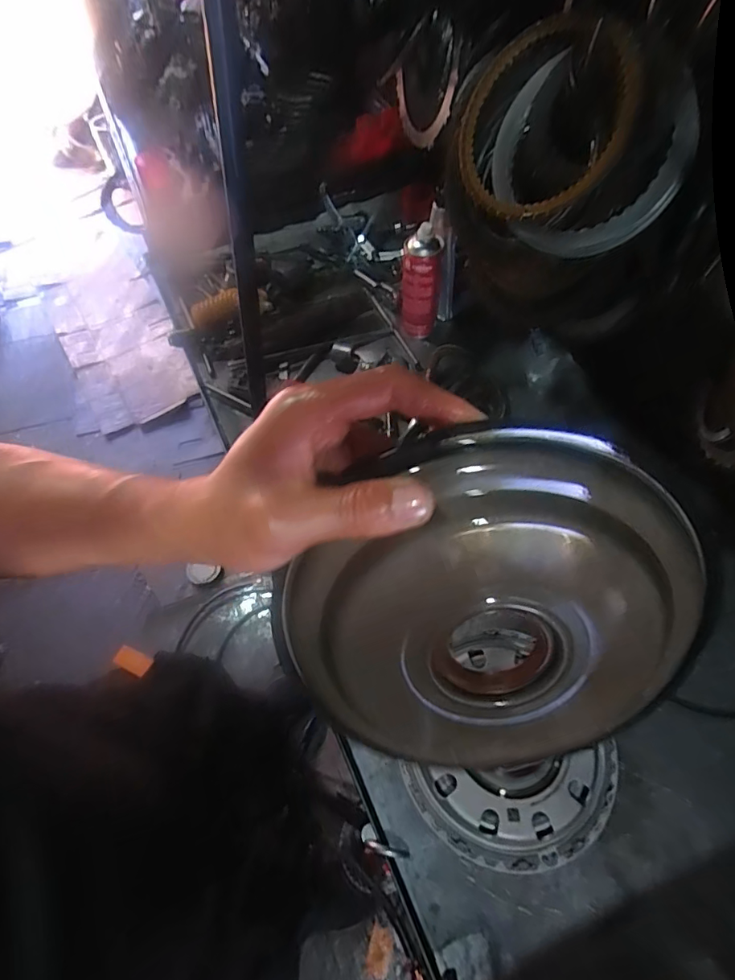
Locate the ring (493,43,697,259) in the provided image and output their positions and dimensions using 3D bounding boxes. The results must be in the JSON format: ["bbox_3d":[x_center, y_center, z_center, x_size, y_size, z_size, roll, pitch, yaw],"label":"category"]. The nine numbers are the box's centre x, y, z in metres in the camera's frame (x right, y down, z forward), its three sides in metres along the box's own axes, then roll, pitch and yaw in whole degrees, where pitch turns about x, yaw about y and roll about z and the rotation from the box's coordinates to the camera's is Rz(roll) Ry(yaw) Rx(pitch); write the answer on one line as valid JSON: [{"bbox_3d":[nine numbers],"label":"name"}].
[{"bbox_3d":[0.204,-0.312,0.473,0.179,0.159,0.023,29,21,21],"label":"ring"}]

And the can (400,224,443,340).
[{"bbox_3d":[0.088,-0.337,0.822,0.062,0.172,0.060,4,60,5],"label":"can"}]

